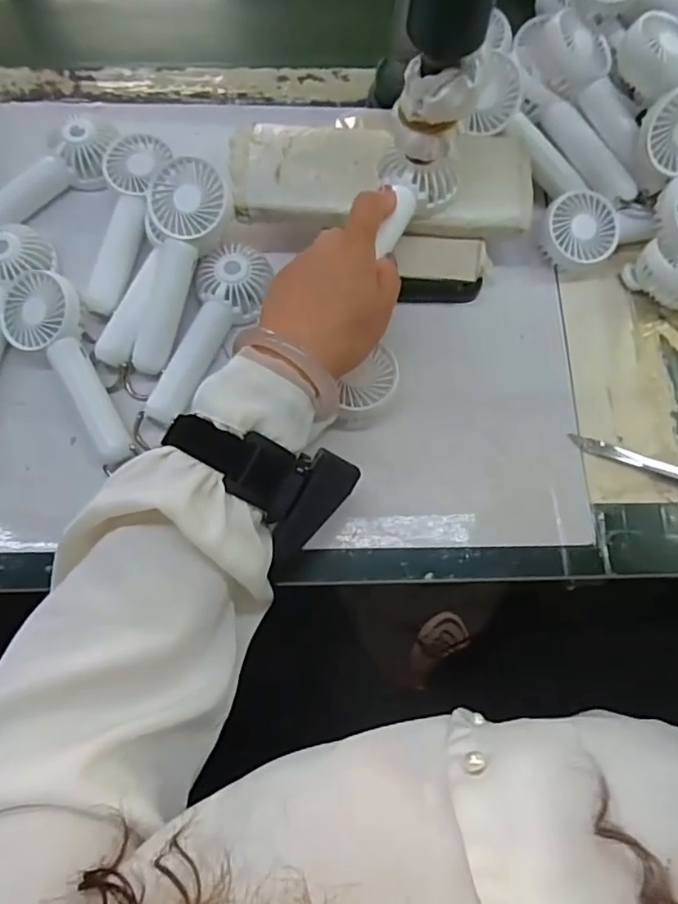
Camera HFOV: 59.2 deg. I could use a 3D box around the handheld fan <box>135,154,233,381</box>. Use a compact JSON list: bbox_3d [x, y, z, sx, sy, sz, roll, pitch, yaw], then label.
[{"bbox_3d":[-0.116,-0.130,0.429,0.057,0.033,0.146,16,98,4],"label":"handheld fan"}]

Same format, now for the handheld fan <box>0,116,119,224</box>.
[{"bbox_3d":[-0.240,-0.201,0.463,0.160,0.030,0.050,-39,77,-11],"label":"handheld fan"}]

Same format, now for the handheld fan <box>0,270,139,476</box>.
[{"bbox_3d":[-0.184,-0.060,0.415,0.053,0.043,0.151,-34,76,-10],"label":"handheld fan"}]

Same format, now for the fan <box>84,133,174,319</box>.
[{"bbox_3d":[-0.161,-0.174,0.457,0.044,0.031,0.150,5,73,1],"label":"fan"}]

